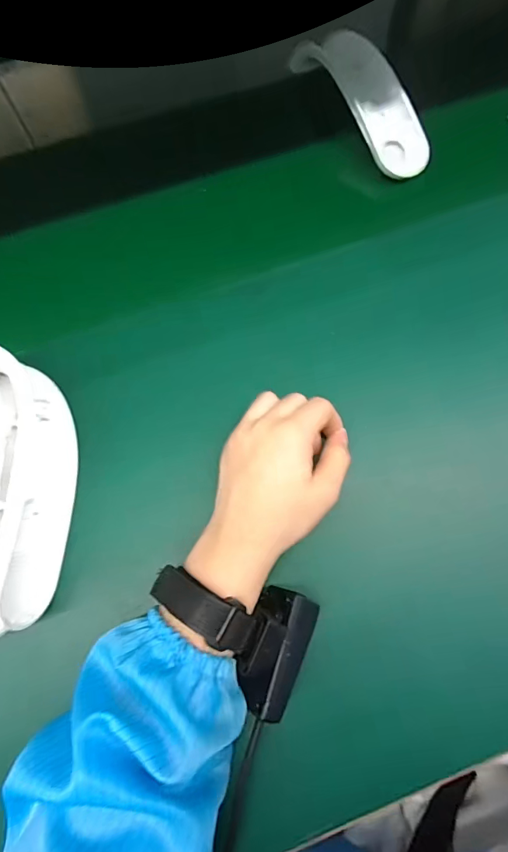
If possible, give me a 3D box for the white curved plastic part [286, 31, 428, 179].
[{"bbox_3d":[0.111,-0.334,0.409,0.050,0.068,0.194,-29,75,-10],"label":"white curved plastic part"}]

